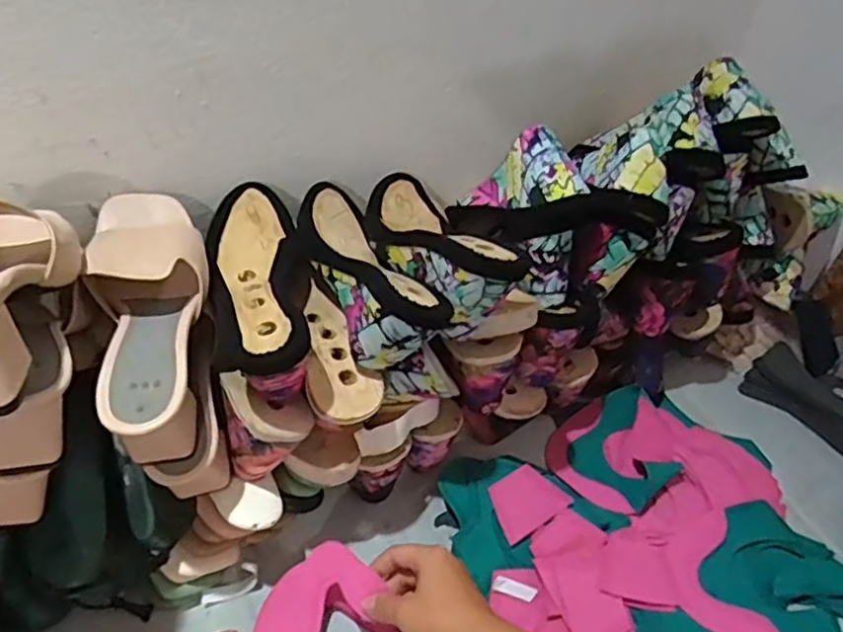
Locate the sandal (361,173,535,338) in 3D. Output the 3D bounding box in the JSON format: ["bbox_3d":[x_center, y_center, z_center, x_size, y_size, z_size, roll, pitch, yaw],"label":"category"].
[{"bbox_3d":[0.009,-0.059,0.606,0.082,0.079,0.230,-10,31,-17],"label":"sandal"}]

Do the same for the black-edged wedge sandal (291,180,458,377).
[{"bbox_3d":[-0.051,-0.051,0.577,0.069,0.068,0.217,-15,46,-22],"label":"black-edged wedge sandal"}]

